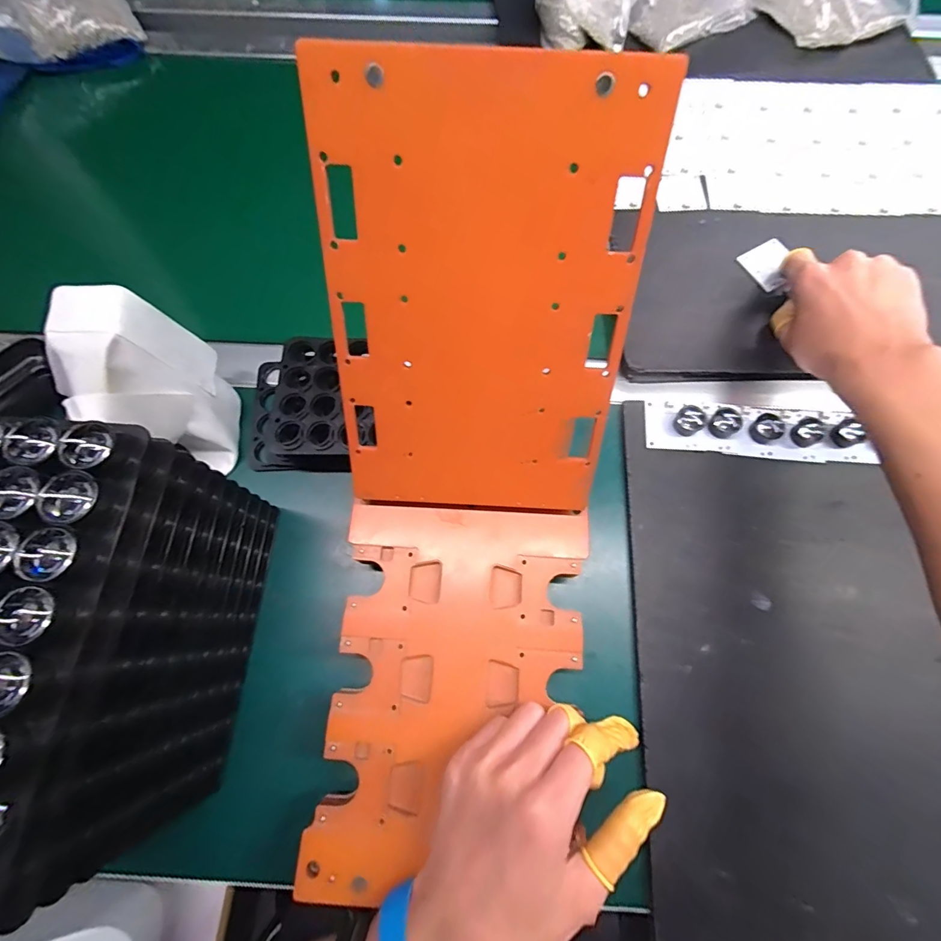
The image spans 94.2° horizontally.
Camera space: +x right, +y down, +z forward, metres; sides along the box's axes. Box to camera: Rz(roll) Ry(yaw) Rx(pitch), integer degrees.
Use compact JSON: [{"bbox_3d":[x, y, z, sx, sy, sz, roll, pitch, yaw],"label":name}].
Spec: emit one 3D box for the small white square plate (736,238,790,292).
[{"bbox_3d":[0.280,-0.191,0.406,0.041,0.004,0.046,-28,71,2],"label":"small white square plate"}]

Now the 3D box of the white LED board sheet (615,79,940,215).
[{"bbox_3d":[0.380,-0.339,0.453,0.449,0.007,0.180,2,74,1],"label":"white LED board sheet"}]

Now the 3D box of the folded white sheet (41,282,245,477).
[{"bbox_3d":[-0.224,-0.057,0.315,0.066,0.125,0.078,-10,72,-5],"label":"folded white sheet"}]

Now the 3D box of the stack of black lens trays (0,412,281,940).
[{"bbox_3d":[-0.201,0.089,0.236,0.101,0.170,0.198,9,72,3],"label":"stack of black lens trays"}]

